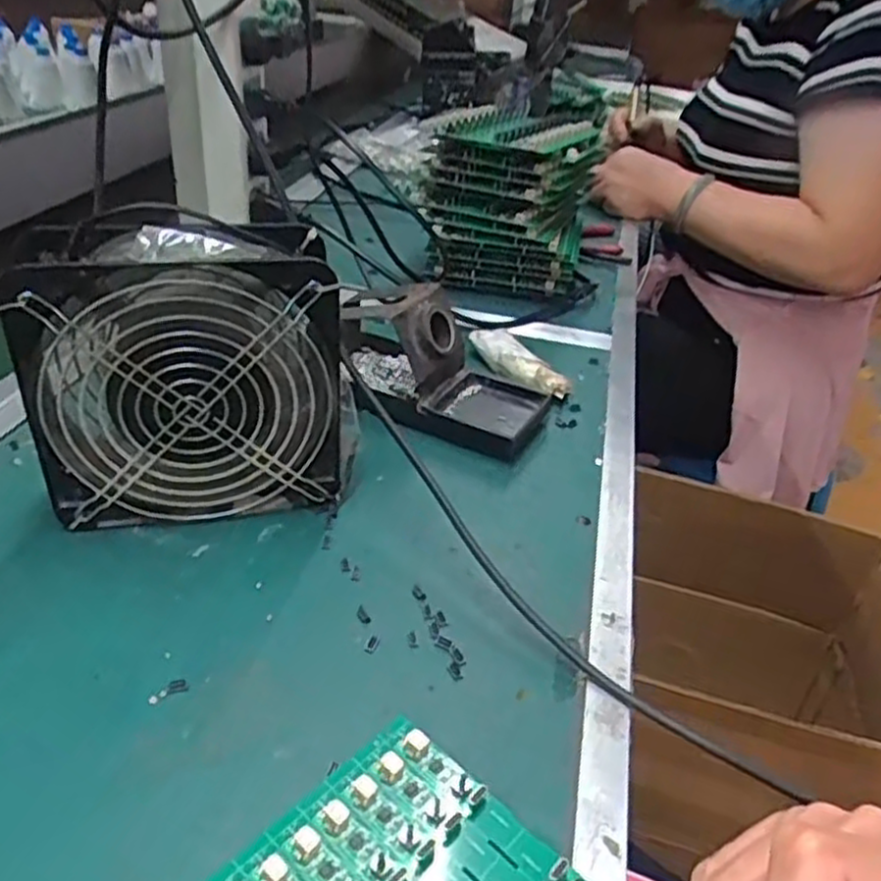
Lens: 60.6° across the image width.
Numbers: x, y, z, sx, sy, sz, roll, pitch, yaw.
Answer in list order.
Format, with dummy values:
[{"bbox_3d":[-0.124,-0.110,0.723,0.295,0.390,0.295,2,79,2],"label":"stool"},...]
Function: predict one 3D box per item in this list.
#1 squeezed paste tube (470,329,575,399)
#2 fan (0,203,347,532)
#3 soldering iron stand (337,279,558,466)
[{"bbox_3d":[0.059,-0.061,0.577,0.030,0.024,0.096,-19,42,-33],"label":"squeezed paste tube"},{"bbox_3d":[-0.129,-0.034,0.397,0.156,0.152,0.061,-5,36,-16],"label":"fan"},{"bbox_3d":[-0.009,-0.060,0.520,0.168,0.076,0.084,19,36,18],"label":"soldering iron stand"}]

